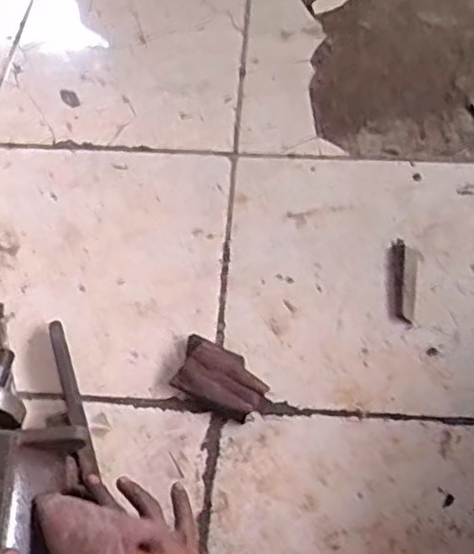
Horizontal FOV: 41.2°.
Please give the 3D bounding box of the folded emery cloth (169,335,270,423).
[{"bbox_3d":[-0.020,0.121,0.752,0.113,0.023,0.071,28,62,16],"label":"folded emery cloth"}]

